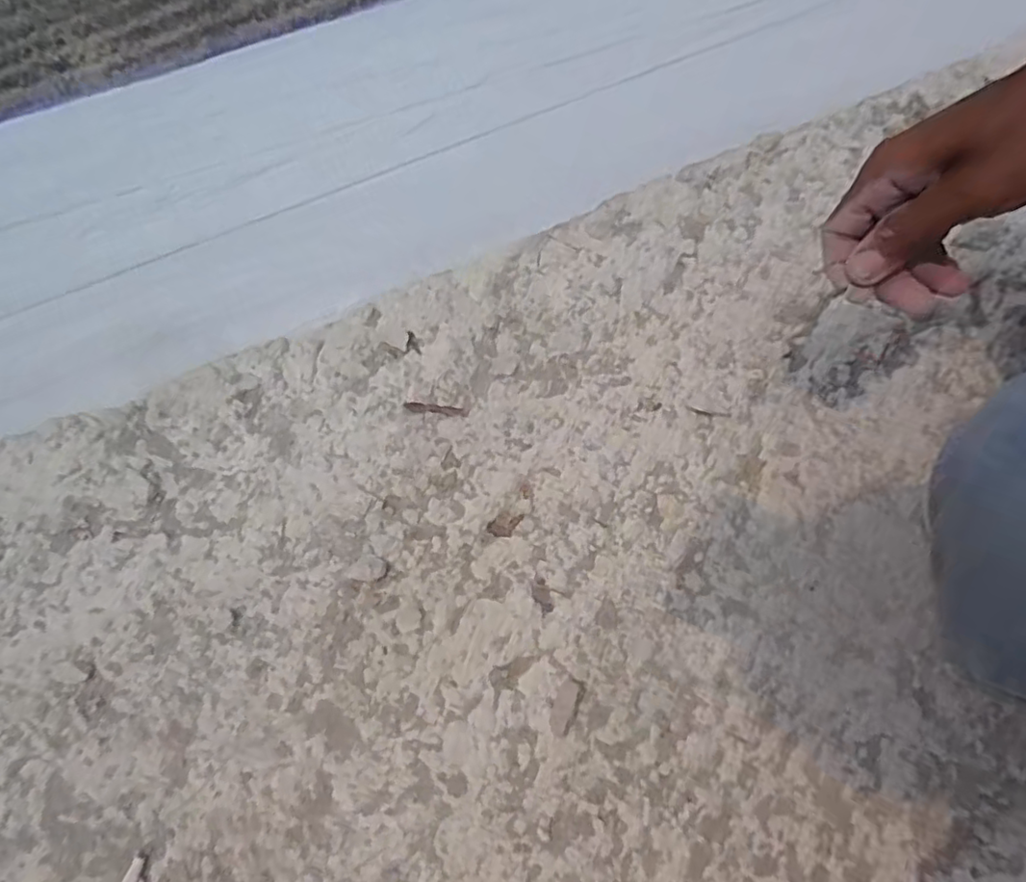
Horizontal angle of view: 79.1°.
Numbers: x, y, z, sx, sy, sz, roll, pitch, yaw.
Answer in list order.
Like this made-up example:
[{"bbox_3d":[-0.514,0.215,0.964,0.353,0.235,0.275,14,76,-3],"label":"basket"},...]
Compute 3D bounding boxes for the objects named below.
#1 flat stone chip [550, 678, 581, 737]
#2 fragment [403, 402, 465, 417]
[{"bbox_3d":[0.039,0.202,0.473,0.015,0.007,0.042,14,66,24],"label":"flat stone chip"},{"bbox_3d":[-0.069,-0.028,0.545,0.052,0.004,0.009,7,73,0],"label":"fragment"}]

